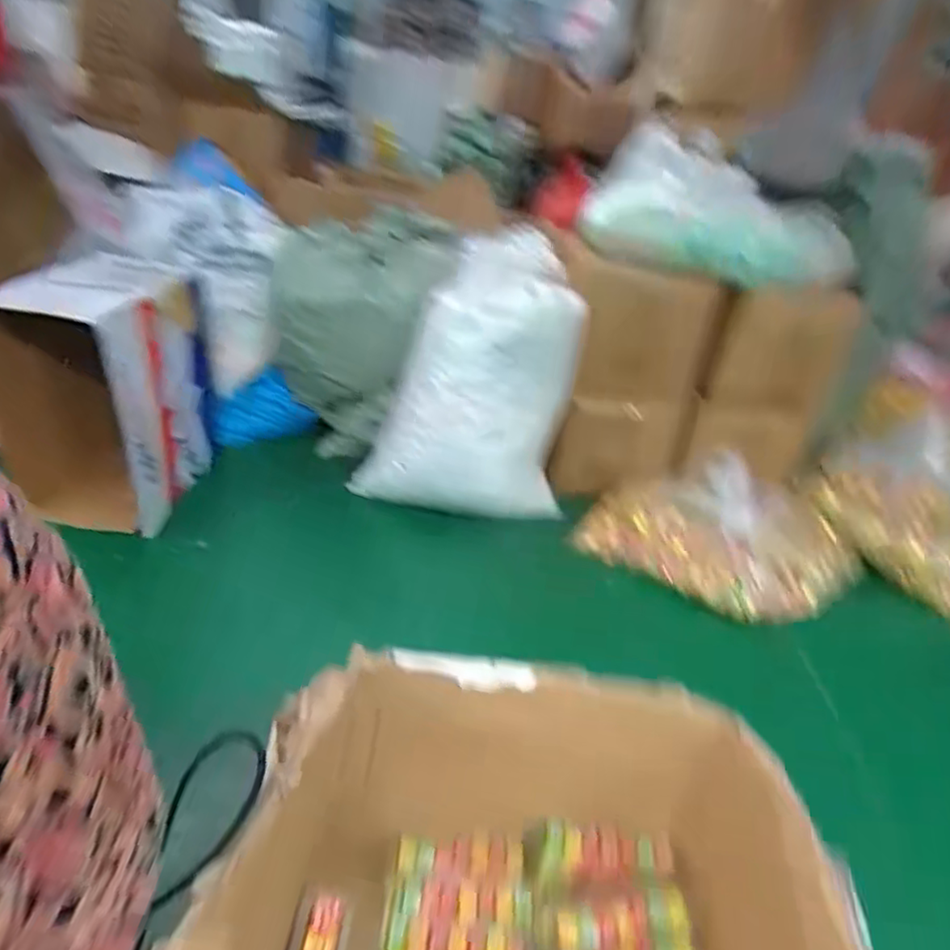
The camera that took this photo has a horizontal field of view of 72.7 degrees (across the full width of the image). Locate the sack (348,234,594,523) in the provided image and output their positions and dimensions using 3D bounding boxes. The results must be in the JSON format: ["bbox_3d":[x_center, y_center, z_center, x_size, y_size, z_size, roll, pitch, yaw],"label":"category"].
[{"bbox_3d":[-0.006,-0.223,1.715,0.567,0.708,0.203,1,32,-9],"label":"sack"}]

